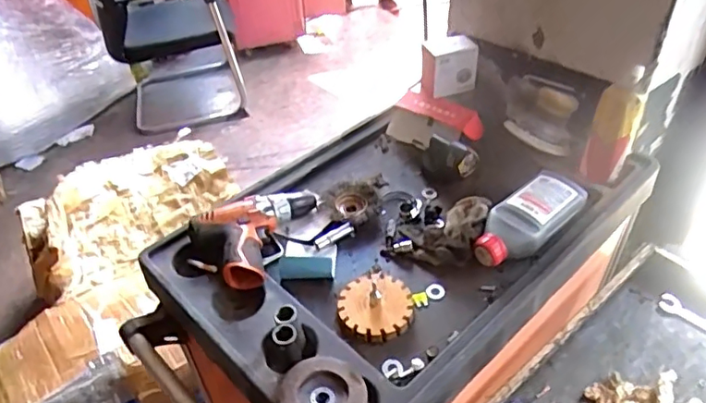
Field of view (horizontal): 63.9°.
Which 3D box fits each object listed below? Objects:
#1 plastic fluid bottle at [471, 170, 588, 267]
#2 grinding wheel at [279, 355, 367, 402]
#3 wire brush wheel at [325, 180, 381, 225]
[{"bbox_3d":[0.228,0.020,0.743,0.173,0.040,0.077,-33,49,-28],"label":"plastic fluid bottle"},{"bbox_3d":[-0.031,0.205,0.600,0.086,0.020,0.081,-2,42,2],"label":"grinding wheel"},{"bbox_3d":[-0.002,0.003,0.812,0.080,0.022,0.080,-14,53,-11],"label":"wire brush wheel"}]

